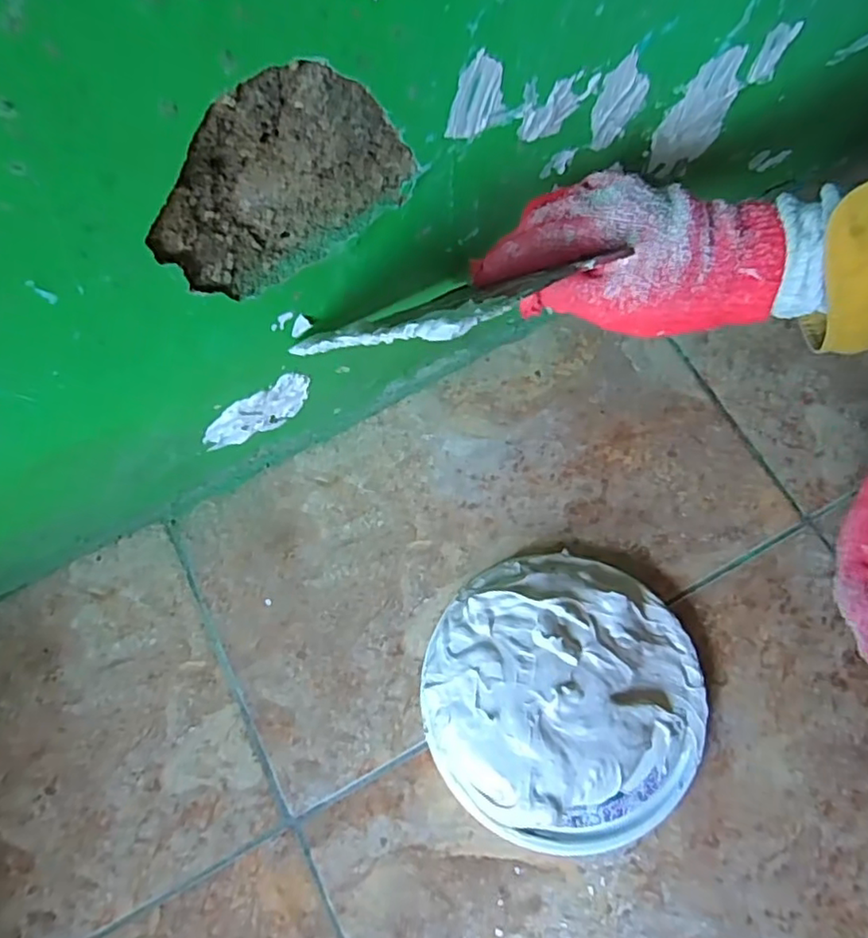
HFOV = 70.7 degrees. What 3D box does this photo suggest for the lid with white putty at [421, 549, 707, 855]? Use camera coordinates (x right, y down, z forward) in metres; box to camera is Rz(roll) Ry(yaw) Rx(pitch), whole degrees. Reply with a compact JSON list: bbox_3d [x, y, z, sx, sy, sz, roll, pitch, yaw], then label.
[{"bbox_3d":[0.081,0.142,0.384,0.169,0.033,0.168,0,71,0],"label":"lid with white putty"}]

